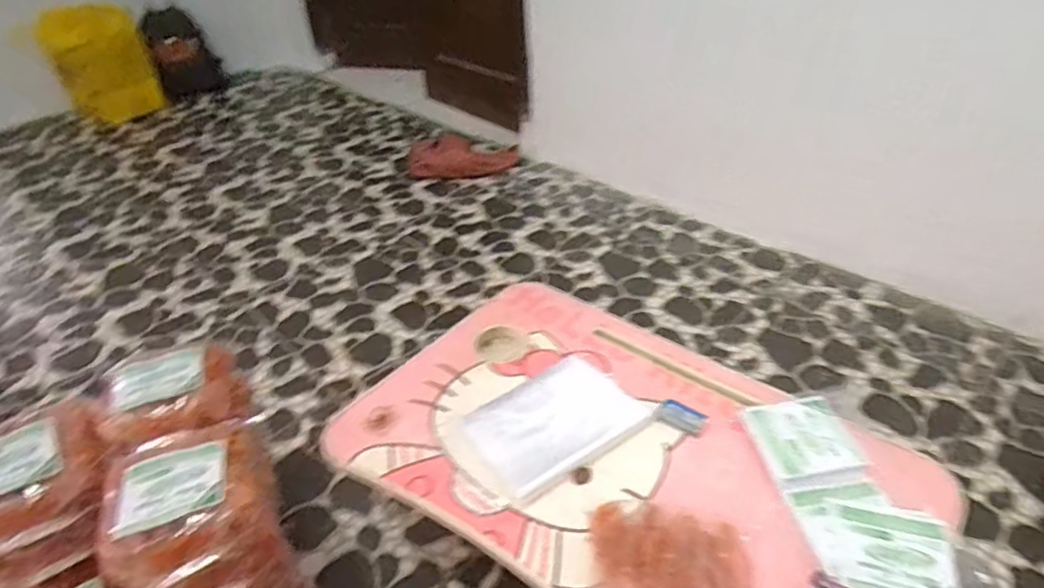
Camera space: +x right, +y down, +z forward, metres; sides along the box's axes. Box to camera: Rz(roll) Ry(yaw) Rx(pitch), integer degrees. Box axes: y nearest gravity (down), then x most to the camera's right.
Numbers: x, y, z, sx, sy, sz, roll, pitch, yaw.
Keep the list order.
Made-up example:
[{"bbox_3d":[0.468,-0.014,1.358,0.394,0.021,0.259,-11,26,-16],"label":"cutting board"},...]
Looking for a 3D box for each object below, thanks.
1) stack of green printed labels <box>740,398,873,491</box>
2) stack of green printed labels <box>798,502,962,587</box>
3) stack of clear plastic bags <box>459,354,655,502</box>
[{"bbox_3d":[0.304,0.157,0.642,0.097,0.014,0.103,-8,39,-9],"label":"stack of green printed labels"},{"bbox_3d":[0.331,0.238,0.547,0.121,0.014,0.092,9,39,13],"label":"stack of green printed labels"},{"bbox_3d":[0.037,0.148,0.691,0.189,0.010,0.133,-24,44,-26],"label":"stack of clear plastic bags"}]

